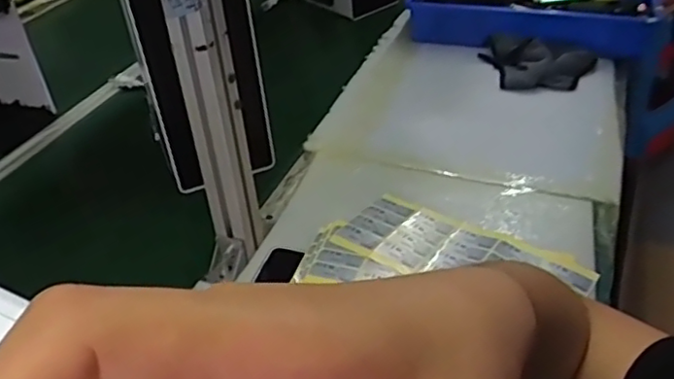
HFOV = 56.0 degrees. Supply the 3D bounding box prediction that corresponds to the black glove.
[{"bbox_3d":[0.329,-0.211,1.041,0.183,0.039,0.115,6,38,14],"label":"black glove"}]

